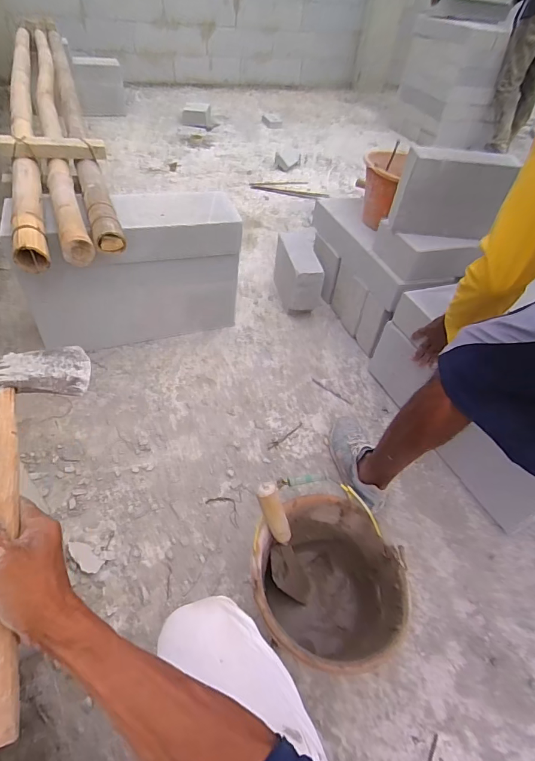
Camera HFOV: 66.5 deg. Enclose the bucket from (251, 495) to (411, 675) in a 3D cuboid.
[{"bbox_3d":[0.093,0.379,0.737,0.245,0.194,0.261,3,46,-3],"label":"bucket"}]

